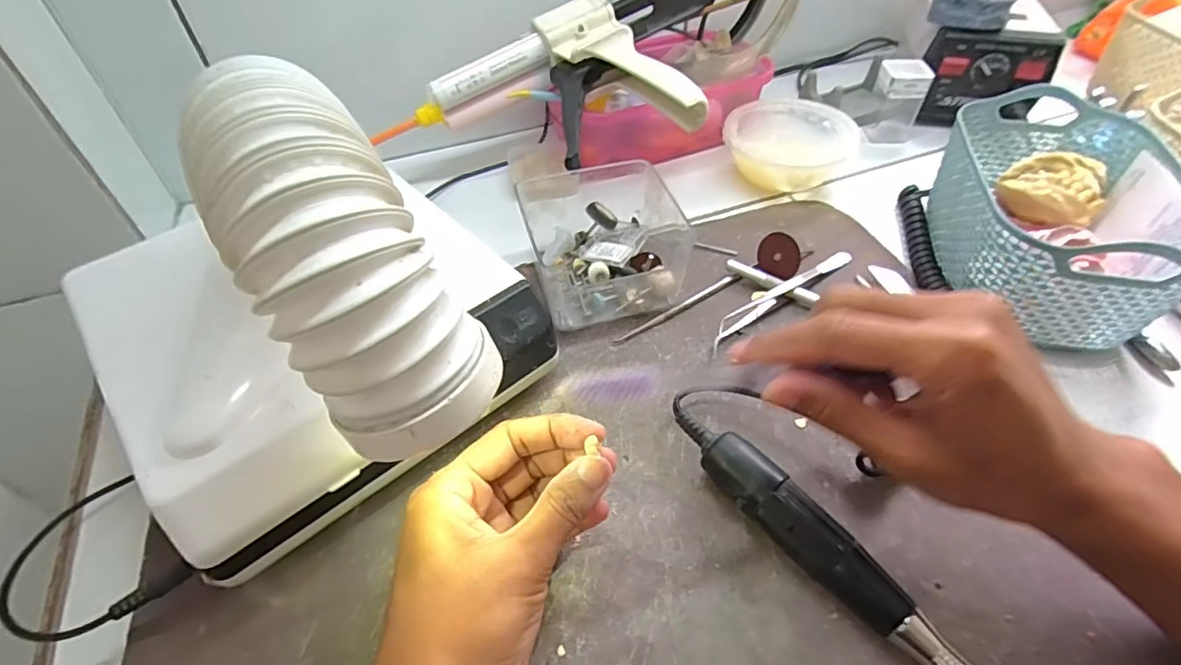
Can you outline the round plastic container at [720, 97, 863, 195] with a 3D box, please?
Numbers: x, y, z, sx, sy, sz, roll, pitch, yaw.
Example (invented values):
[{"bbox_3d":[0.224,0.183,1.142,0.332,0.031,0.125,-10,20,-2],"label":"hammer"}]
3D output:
[{"bbox_3d":[0.162,-0.156,0.482,0.101,0.040,0.101,-1,49,1],"label":"round plastic container"}]

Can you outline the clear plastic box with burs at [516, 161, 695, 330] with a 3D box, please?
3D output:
[{"bbox_3d":[0.010,-0.068,0.394,0.102,0.053,0.113,-12,50,-8],"label":"clear plastic box with burs"}]

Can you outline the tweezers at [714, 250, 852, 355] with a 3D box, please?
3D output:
[{"bbox_3d":[0.131,-0.028,0.385,0.128,0.011,0.015,-30,55,-22],"label":"tweezers"}]

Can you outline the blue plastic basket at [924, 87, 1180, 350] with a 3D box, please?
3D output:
[{"bbox_3d":[0.297,-0.074,0.375,0.118,0.081,0.170,11,51,11],"label":"blue plastic basket"}]

